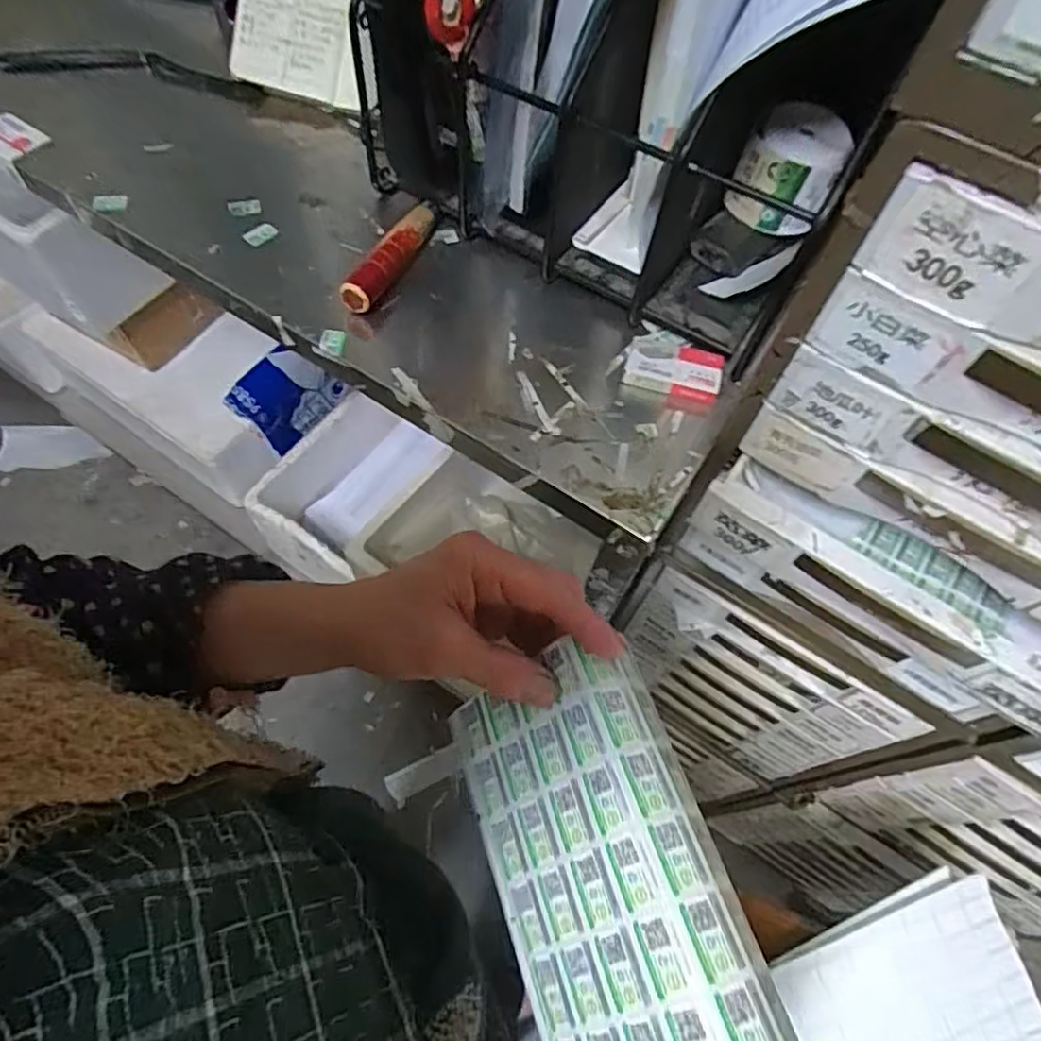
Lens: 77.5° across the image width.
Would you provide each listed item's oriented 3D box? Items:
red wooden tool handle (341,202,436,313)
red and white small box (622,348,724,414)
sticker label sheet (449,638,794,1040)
[{"bbox_3d":[-0.103,-0.214,0.524,0.026,0.030,0.128,24,63,9],"label":"red wooden tool handle"},{"bbox_3d":[0.114,-0.109,0.489,0.069,0.025,0.038,13,62,4],"label":"red and white small box"},{"bbox_3d":[0.048,0.188,0.252,0.098,0.029,0.265,-41,53,25],"label":"sticker label sheet"}]

